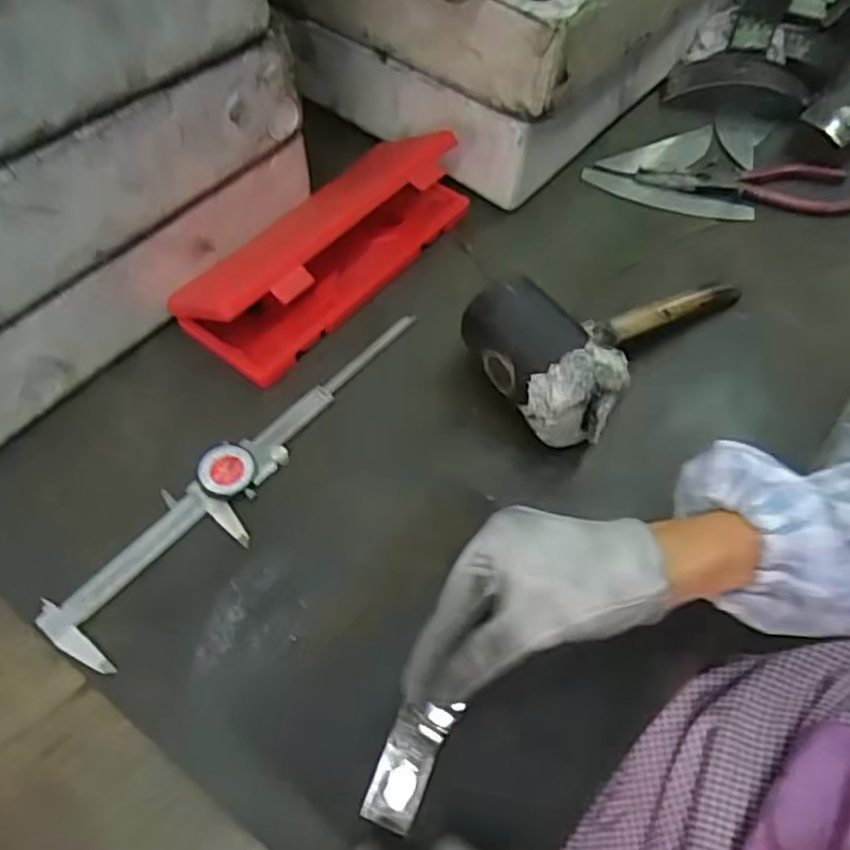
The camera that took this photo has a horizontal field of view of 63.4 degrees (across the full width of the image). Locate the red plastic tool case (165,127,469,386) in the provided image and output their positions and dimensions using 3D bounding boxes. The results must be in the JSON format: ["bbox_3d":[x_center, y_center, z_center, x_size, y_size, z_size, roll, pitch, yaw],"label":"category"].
[{"bbox_3d":[-0.076,-0.150,0.543,0.098,0.066,0.249,35,63,18],"label":"red plastic tool case"}]

